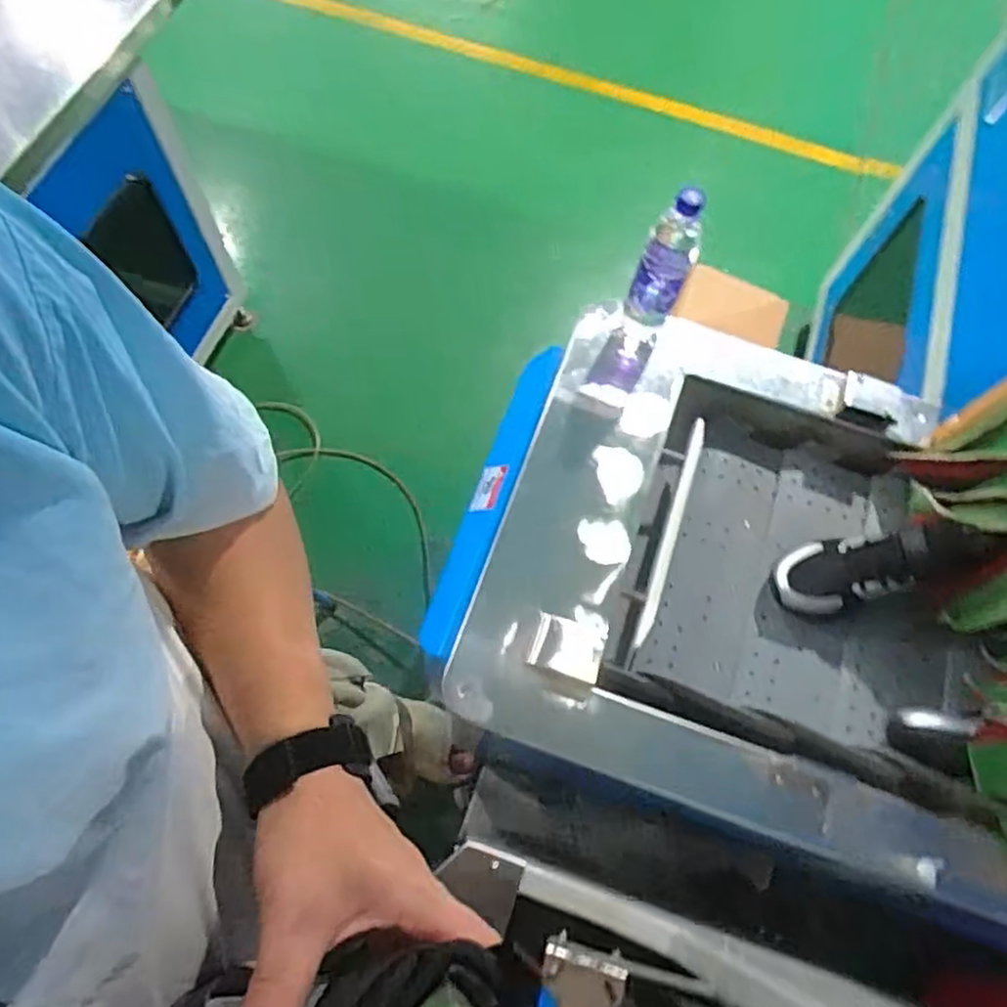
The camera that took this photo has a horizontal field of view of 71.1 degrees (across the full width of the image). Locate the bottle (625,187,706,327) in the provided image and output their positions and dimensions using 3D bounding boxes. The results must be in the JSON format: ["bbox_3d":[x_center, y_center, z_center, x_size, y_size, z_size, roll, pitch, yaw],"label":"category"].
[{"bbox_3d":[0.193,-0.285,0.844,0.061,0.199,0.050,23,69,6],"label":"bottle"}]

